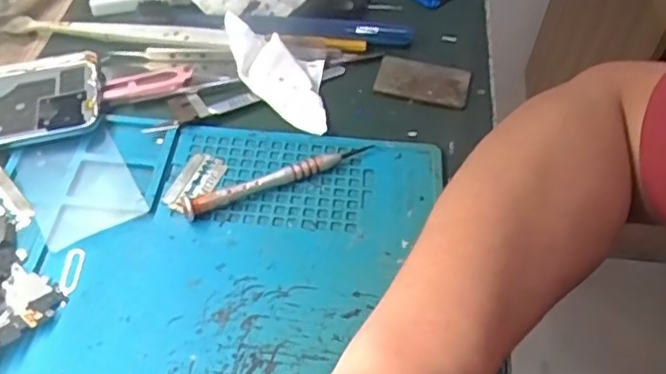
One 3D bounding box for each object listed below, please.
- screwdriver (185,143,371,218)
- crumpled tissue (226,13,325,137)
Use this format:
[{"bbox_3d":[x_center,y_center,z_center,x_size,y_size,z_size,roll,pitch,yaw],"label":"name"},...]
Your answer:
[{"bbox_3d":[-0.029,-0.006,0.373,0.114,0.012,0.010,-20,54,-19],"label":"screwdriver"},{"bbox_3d":[-0.033,-0.078,0.434,0.096,0.028,0.044,47,60,8],"label":"crumpled tissue"}]

